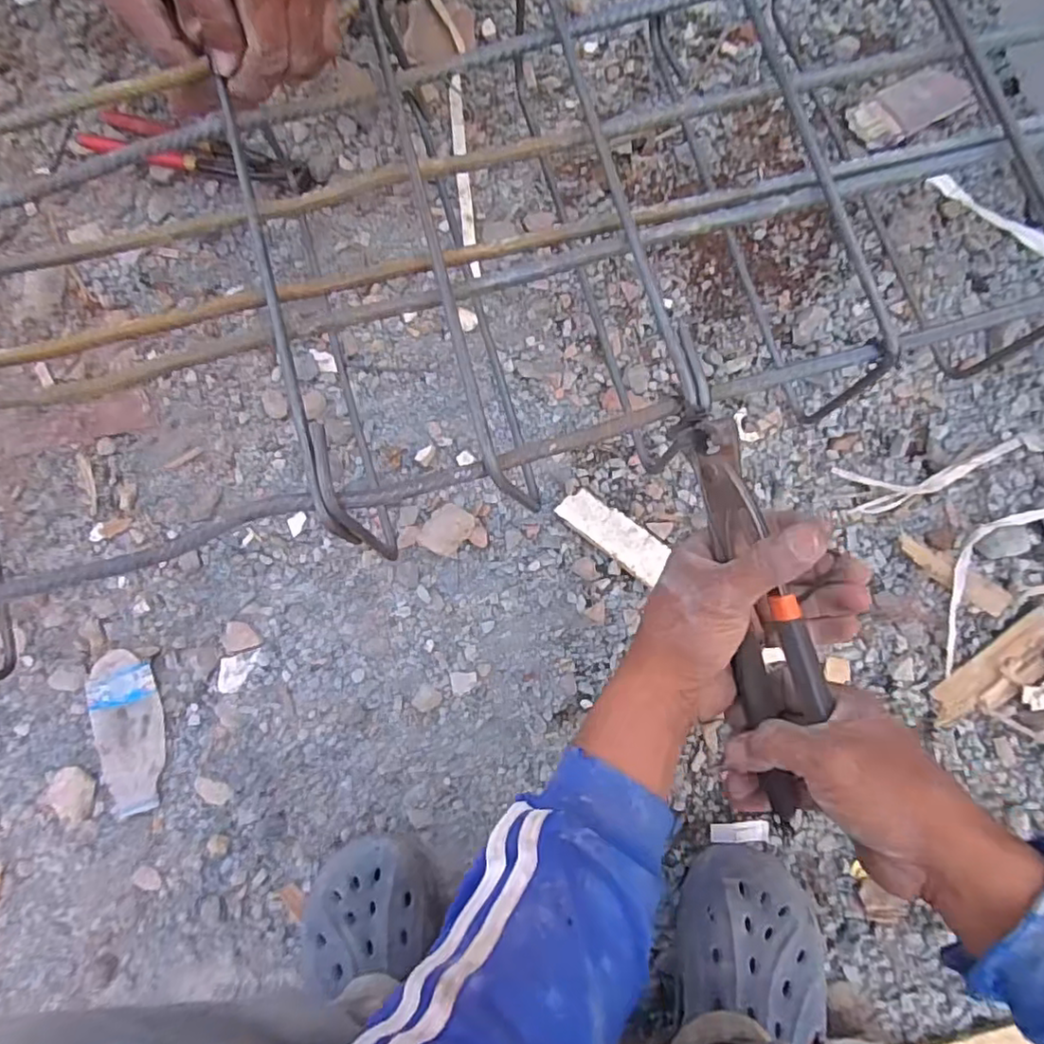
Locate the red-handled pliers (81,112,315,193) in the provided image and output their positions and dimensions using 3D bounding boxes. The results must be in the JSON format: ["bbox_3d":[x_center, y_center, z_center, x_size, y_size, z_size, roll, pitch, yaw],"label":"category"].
[{"bbox_3d":[-0.330,-0.368,0.623,0.231,0.028,0.049,15,82,4],"label":"red-handled pliers"}]

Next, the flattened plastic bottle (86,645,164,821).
[{"bbox_3d":[-0.351,0.186,0.553,0.065,0.010,0.139,-15,81,0],"label":"flattened plastic bottle"}]

